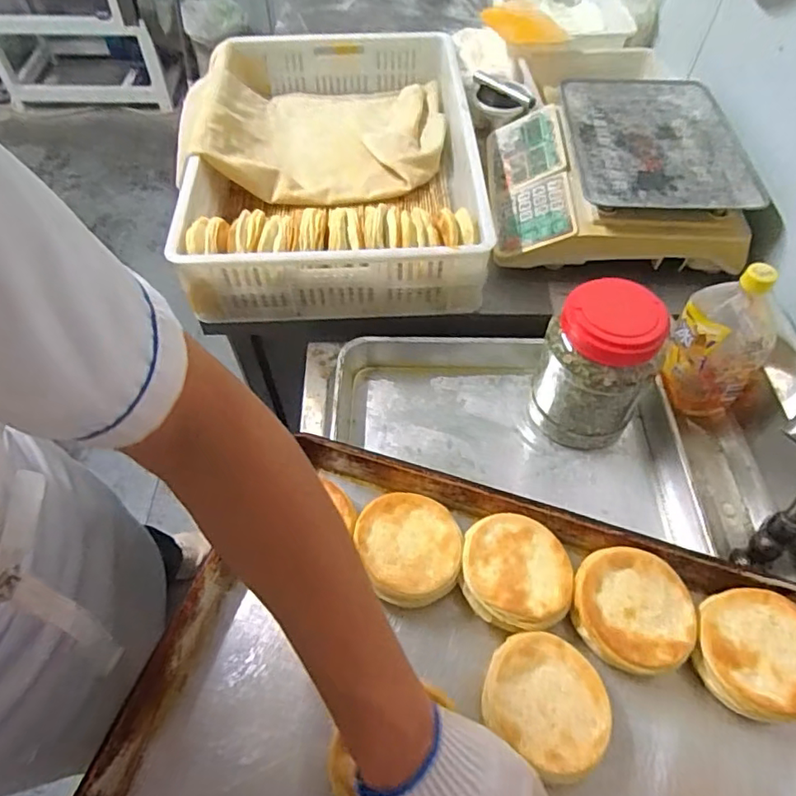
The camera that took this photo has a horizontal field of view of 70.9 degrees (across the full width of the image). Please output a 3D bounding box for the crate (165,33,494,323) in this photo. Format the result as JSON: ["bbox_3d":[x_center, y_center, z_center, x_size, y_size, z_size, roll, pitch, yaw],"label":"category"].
[{"bbox_3d":[-0.109,-0.406,0.917,0.426,0.135,0.668,-2,57,-2],"label":"crate"}]

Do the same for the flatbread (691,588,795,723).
[{"bbox_3d":[0.317,0.224,0.497,0.114,0.043,0.105,0,57,-1],"label":"flatbread"}]

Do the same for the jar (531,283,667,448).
[{"bbox_3d":[0.225,-0.034,0.651,0.119,0.176,0.114,0,57,-1],"label":"jar"}]

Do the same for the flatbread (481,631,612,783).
[{"bbox_3d":[0.125,0.257,0.474,0.101,0.036,0.096,0,57,-1],"label":"flatbread"}]

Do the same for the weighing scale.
[{"bbox_3d":[0.328,-0.364,0.864,0.351,0.092,0.409,4,57,2],"label":"weighing scale"}]

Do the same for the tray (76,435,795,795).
[{"bbox_3d":[0.095,0.278,0.461,0.605,0.062,0.401,16,58,10],"label":"tray"}]

